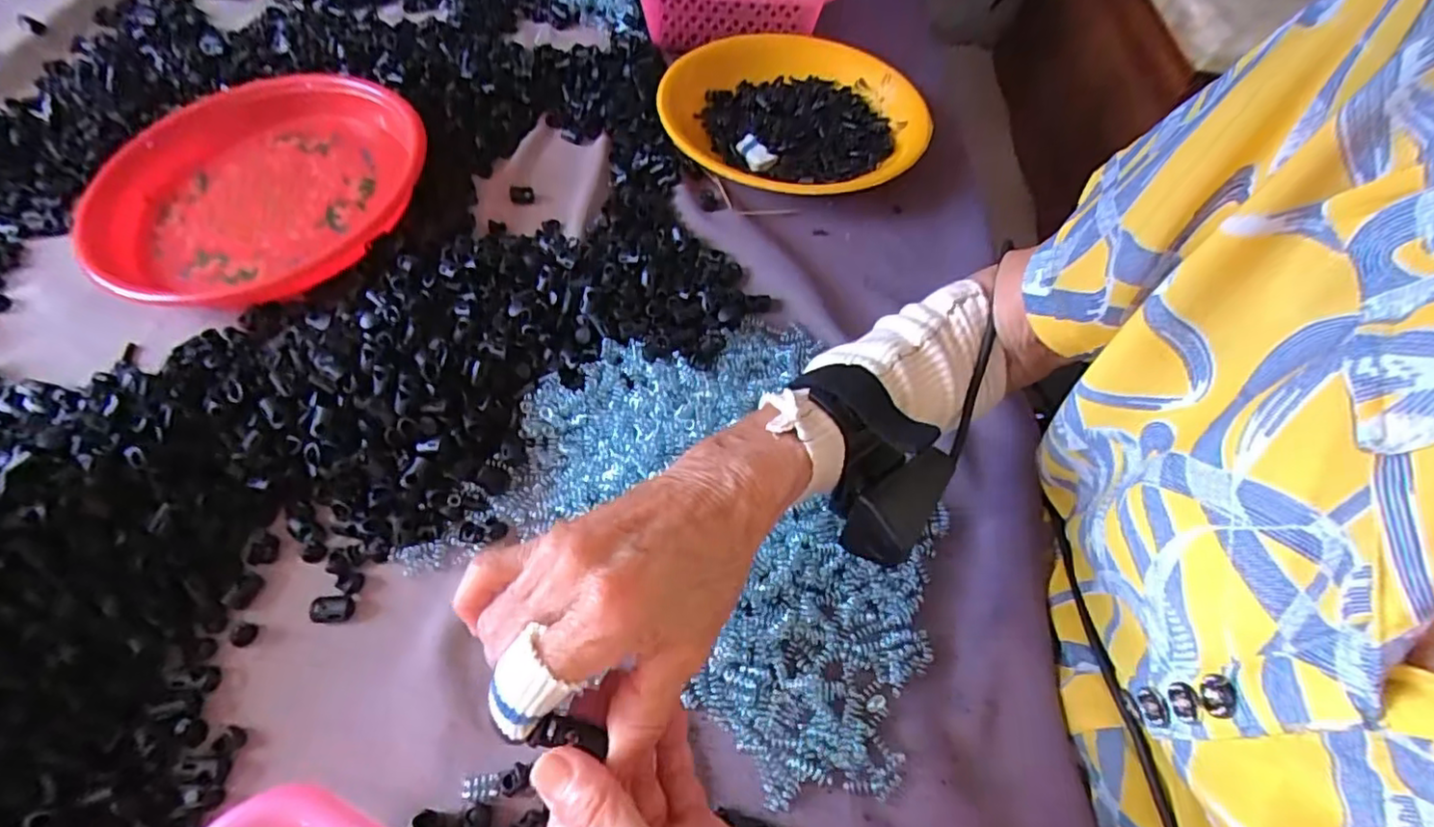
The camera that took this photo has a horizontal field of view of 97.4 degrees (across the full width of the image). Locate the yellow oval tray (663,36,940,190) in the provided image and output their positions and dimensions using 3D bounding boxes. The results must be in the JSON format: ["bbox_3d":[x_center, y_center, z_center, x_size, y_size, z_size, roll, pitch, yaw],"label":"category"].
[{"bbox_3d":[0.073,-0.274,0.590,0.228,0.039,0.236,41,64,20],"label":"yellow oval tray"}]

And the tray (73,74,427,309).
[{"bbox_3d":[-0.348,-0.175,0.493,0.189,0.042,0.245,33,61,16],"label":"tray"}]

